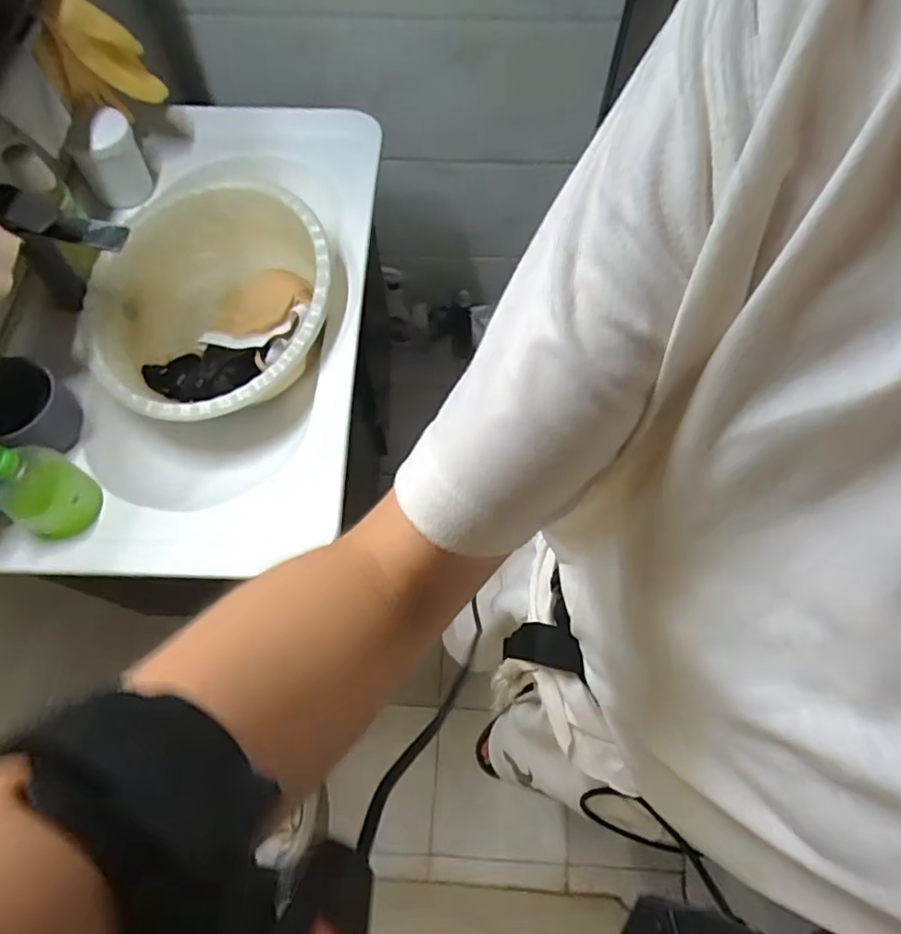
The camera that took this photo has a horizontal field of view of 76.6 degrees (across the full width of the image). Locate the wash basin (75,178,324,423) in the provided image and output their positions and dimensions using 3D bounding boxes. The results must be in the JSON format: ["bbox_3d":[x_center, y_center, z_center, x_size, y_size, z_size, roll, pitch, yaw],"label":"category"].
[{"bbox_3d":[-0.333,-0.222,0.798,0.327,0.149,0.337,-1,65,2],"label":"wash basin"}]

